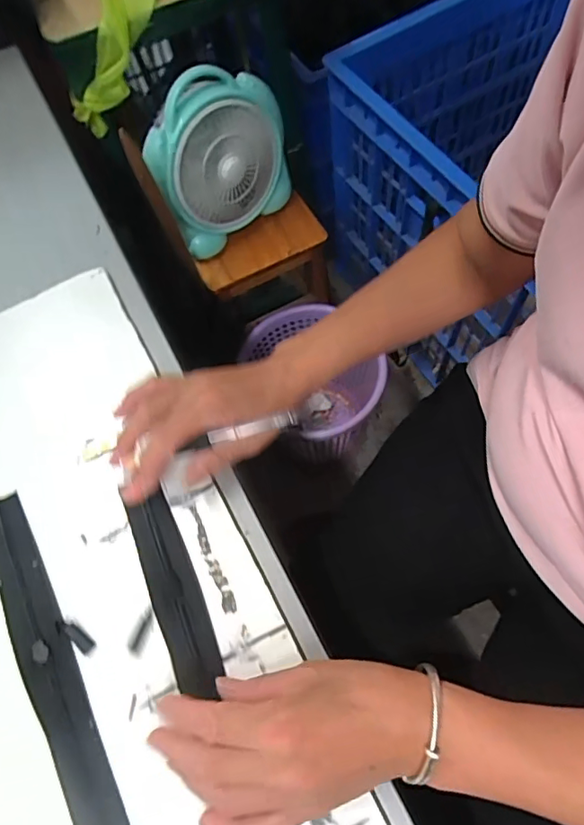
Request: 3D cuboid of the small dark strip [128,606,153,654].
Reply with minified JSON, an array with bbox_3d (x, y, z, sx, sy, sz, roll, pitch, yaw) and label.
[{"bbox_3d":[-0.102,0.148,0.352,0.009,0.004,0.030,18,66,12],"label":"small dark strip"}]

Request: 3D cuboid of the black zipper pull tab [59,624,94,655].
[{"bbox_3d":[-0.146,0.153,0.354,0.025,0.006,0.008,35,70,19],"label":"black zipper pull tab"}]

